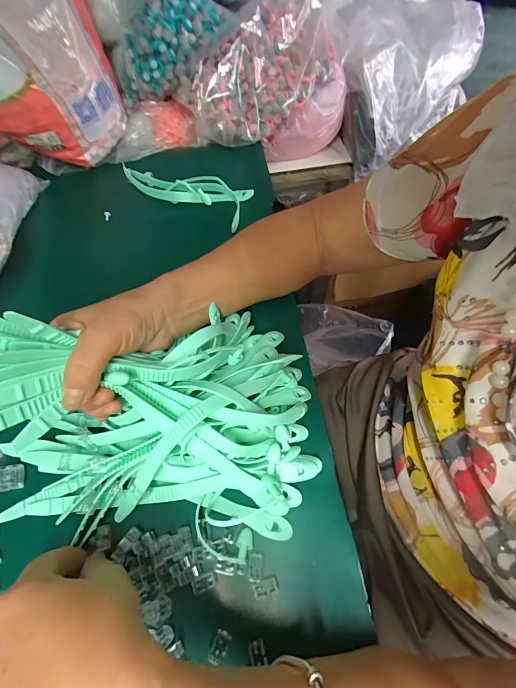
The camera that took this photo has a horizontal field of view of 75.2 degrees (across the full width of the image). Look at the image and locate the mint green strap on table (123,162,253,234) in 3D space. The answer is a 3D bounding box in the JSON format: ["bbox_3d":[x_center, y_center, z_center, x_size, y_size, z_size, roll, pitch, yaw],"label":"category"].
[{"bbox_3d":[-0.096,-0.209,0.446,0.199,0.019,0.070,27,66,16],"label":"mint green strap on table"}]

